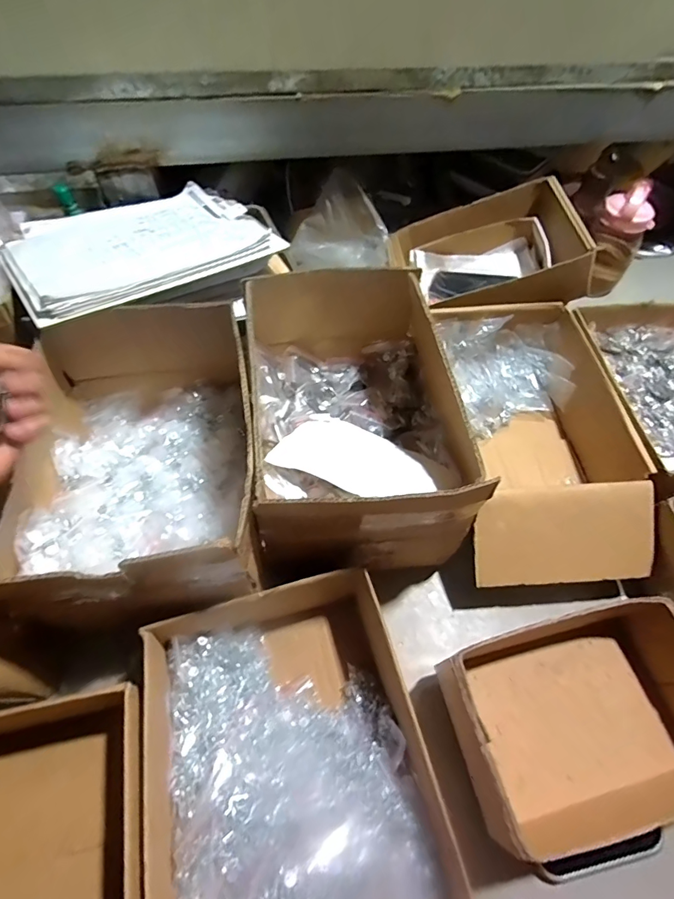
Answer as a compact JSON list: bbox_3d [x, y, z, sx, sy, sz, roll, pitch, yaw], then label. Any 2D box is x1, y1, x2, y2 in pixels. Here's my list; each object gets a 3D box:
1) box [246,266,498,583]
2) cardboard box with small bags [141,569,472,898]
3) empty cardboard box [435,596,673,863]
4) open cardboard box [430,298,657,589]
[{"bbox_3d":[0.020,-0.046,0.542,0.230,0.176,0.327,-7,59,-6],"label":"box"},{"bbox_3d":[-0.038,0.308,0.429,0.264,0.107,0.322,-15,61,-11],"label":"cardboard box with small bags"},{"bbox_3d":[0.249,0.269,0.455,0.257,0.093,0.170,-11,60,-8],"label":"empty cardboard box"},{"bbox_3d":[0.266,-0.014,0.640,0.267,0.129,0.426,4,59,0],"label":"open cardboard box"}]

